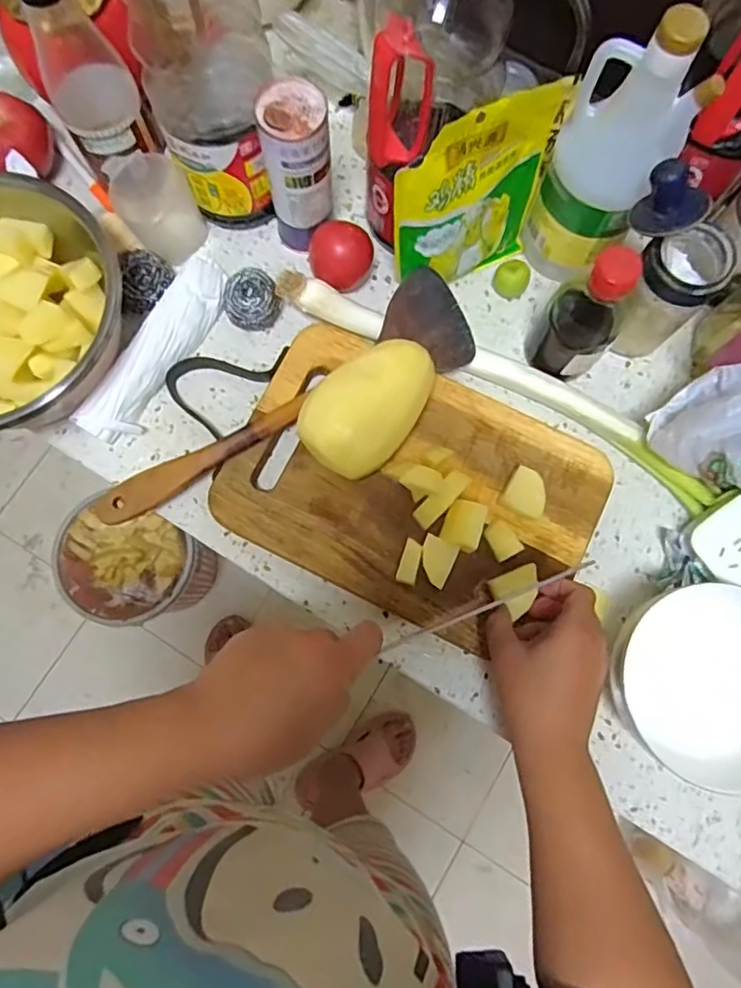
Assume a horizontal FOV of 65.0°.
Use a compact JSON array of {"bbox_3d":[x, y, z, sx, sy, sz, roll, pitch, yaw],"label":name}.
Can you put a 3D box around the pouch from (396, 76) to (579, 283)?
[{"bbox_3d":[0.090,-0.237,0.475,0.148,0.158,0.037,-29,82,-6],"label":"pouch"}]

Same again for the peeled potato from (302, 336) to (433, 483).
[{"bbox_3d":[0.001,-0.070,0.460,0.070,0.072,0.118,40,81,7],"label":"peeled potato"}]

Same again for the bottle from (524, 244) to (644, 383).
[{"bbox_3d":[0.175,-0.145,0.470,0.059,0.137,0.066,36,81,5],"label":"bottle"}]

